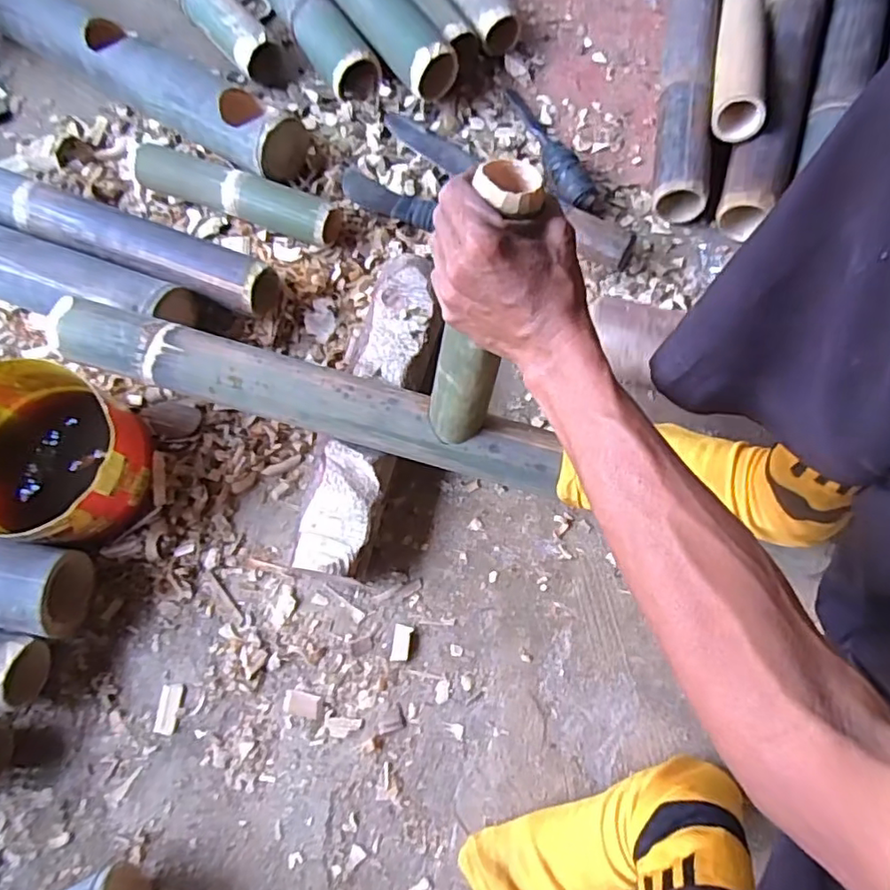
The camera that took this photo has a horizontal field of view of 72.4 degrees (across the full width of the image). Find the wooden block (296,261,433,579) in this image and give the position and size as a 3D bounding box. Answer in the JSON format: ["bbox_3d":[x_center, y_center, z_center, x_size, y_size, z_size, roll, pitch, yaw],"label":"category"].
[{"bbox_3d":[-0.066,-0.027,0.566,0.082,0.075,0.301,12,72,4],"label":"wooden block"}]

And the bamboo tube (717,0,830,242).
[{"bbox_3d":[0.404,-0.502,0.700,0.069,0.071,0.595,18,72,6],"label":"bamboo tube"}]

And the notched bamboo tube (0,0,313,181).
[{"bbox_3d":[-0.347,-0.425,0.685,0.464,0.068,0.088,31,74,10],"label":"notched bamboo tube"}]

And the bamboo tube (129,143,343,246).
[{"bbox_3d":[-0.228,-0.265,0.639,0.242,0.038,0.048,20,73,7],"label":"bamboo tube"}]

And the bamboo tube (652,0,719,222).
[{"bbox_3d":[0.295,-0.550,0.719,0.062,0.063,0.634,9,72,3],"label":"bamboo tube"}]

